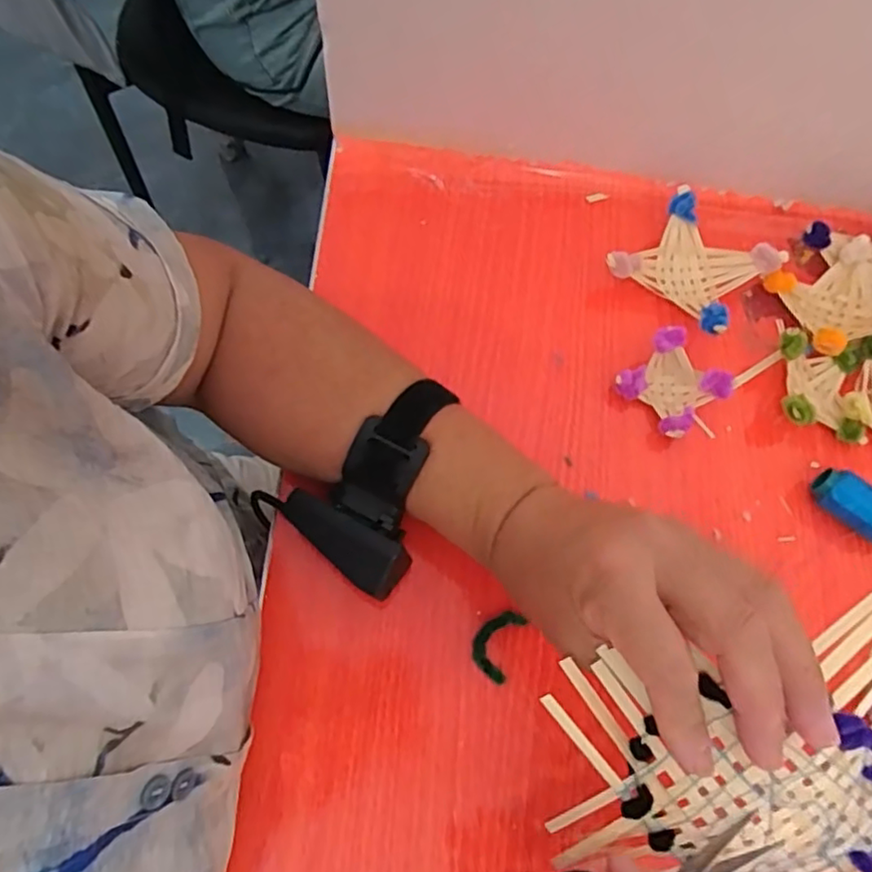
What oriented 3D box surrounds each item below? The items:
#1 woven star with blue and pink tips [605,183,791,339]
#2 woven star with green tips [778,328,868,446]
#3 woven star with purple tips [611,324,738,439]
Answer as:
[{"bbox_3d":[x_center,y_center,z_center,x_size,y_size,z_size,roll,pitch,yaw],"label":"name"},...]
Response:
[{"bbox_3d":[0.171,-0.108,0.419,0.090,0.034,0.083,42,73,12],"label":"woven star with blue and pink tips"},{"bbox_3d":[0.242,-0.030,0.397,0.055,0.029,0.060,6,70,-1],"label":"woven star with green tips"},{"bbox_3d":[0.147,-0.028,0.390,0.059,0.032,0.049,43,74,12],"label":"woven star with purple tips"}]

